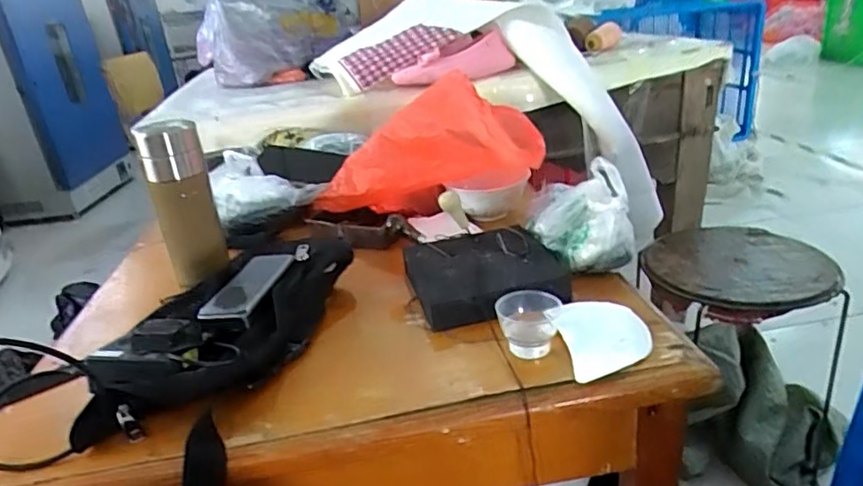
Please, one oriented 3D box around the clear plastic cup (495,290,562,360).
[{"bbox_3d":[0.086,0.071,0.513,0.049,0.042,0.047,-6,25,3],"label":"clear plastic cup"}]

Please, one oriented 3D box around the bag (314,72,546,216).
[{"bbox_3d":[-0.019,-0.113,0.756,0.321,0.150,0.131,-15,20,26],"label":"bag"}]

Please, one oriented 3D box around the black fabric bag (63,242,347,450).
[{"bbox_3d":[-0.195,0.081,0.553,0.147,0.057,0.281,1,26,17],"label":"black fabric bag"}]

